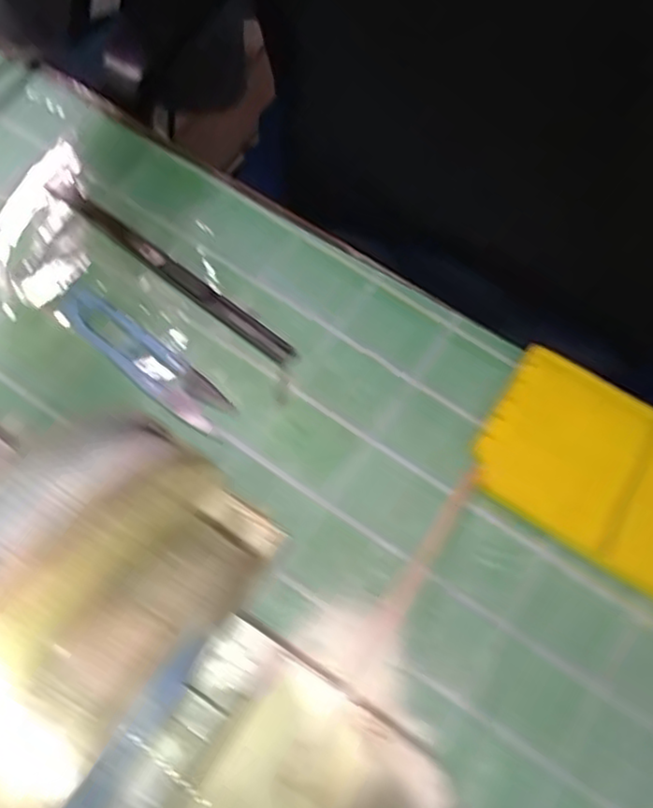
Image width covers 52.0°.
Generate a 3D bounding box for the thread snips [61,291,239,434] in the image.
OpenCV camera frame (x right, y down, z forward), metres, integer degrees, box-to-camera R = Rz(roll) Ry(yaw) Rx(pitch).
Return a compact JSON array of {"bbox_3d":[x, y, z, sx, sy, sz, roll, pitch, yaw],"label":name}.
[{"bbox_3d":[-0.092,-0.024,0.330,0.103,0.012,0.023,36,72,10],"label":"thread snips"}]

